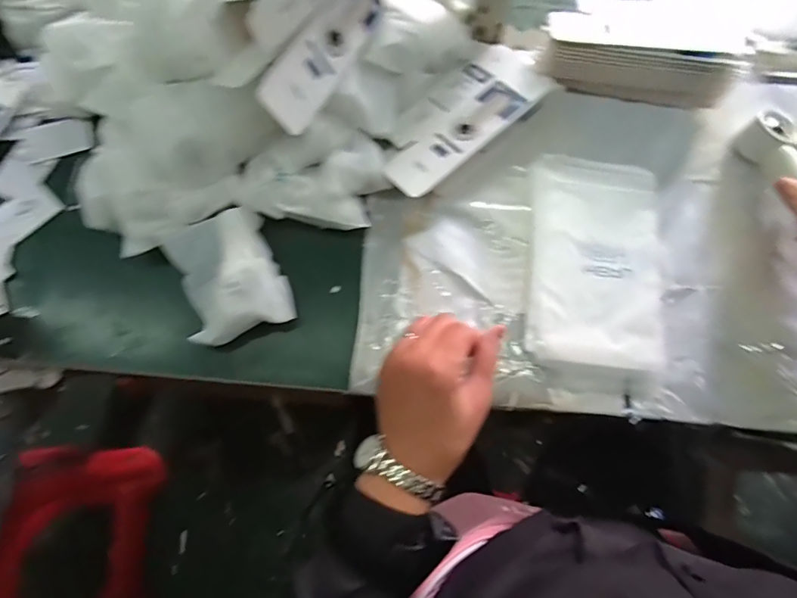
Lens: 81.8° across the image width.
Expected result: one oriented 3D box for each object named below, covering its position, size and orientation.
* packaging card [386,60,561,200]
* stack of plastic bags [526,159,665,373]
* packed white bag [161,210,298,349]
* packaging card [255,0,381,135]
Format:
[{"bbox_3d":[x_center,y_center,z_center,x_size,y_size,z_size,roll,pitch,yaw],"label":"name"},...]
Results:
[{"bbox_3d":[0.076,-0.177,0.466,0.203,0.012,0.054,-41,78,-13],"label":"packaging card"},{"bbox_3d":[0.197,-0.042,0.455,0.128,0.016,0.214,7,72,1],"label":"stack of plastic bags"},{"bbox_3d":[-0.159,-0.023,0.433,0.092,0.029,0.120,-21,74,-8],"label":"packed white bag"},{"bbox_3d":[-0.064,-0.218,0.406,0.007,0.053,0.154,20,71,39],"label":"packaging card"}]

